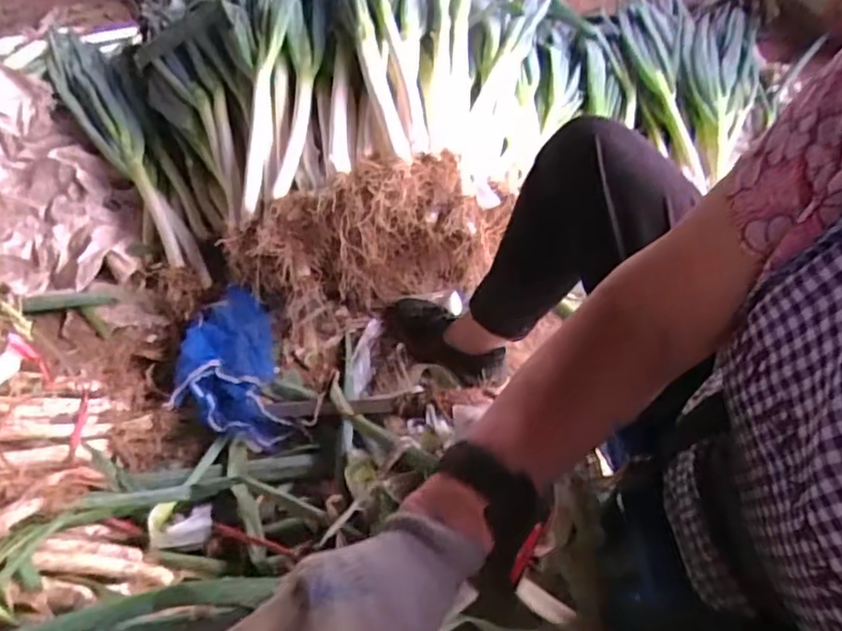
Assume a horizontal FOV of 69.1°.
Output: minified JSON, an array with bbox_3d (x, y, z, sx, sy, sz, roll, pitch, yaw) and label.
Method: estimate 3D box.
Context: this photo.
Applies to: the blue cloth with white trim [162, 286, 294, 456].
[{"bbox_3d":[-0.292,0.076,0.921,0.143,0.067,0.273,-16,49,-8],"label":"blue cloth with white trim"}]

